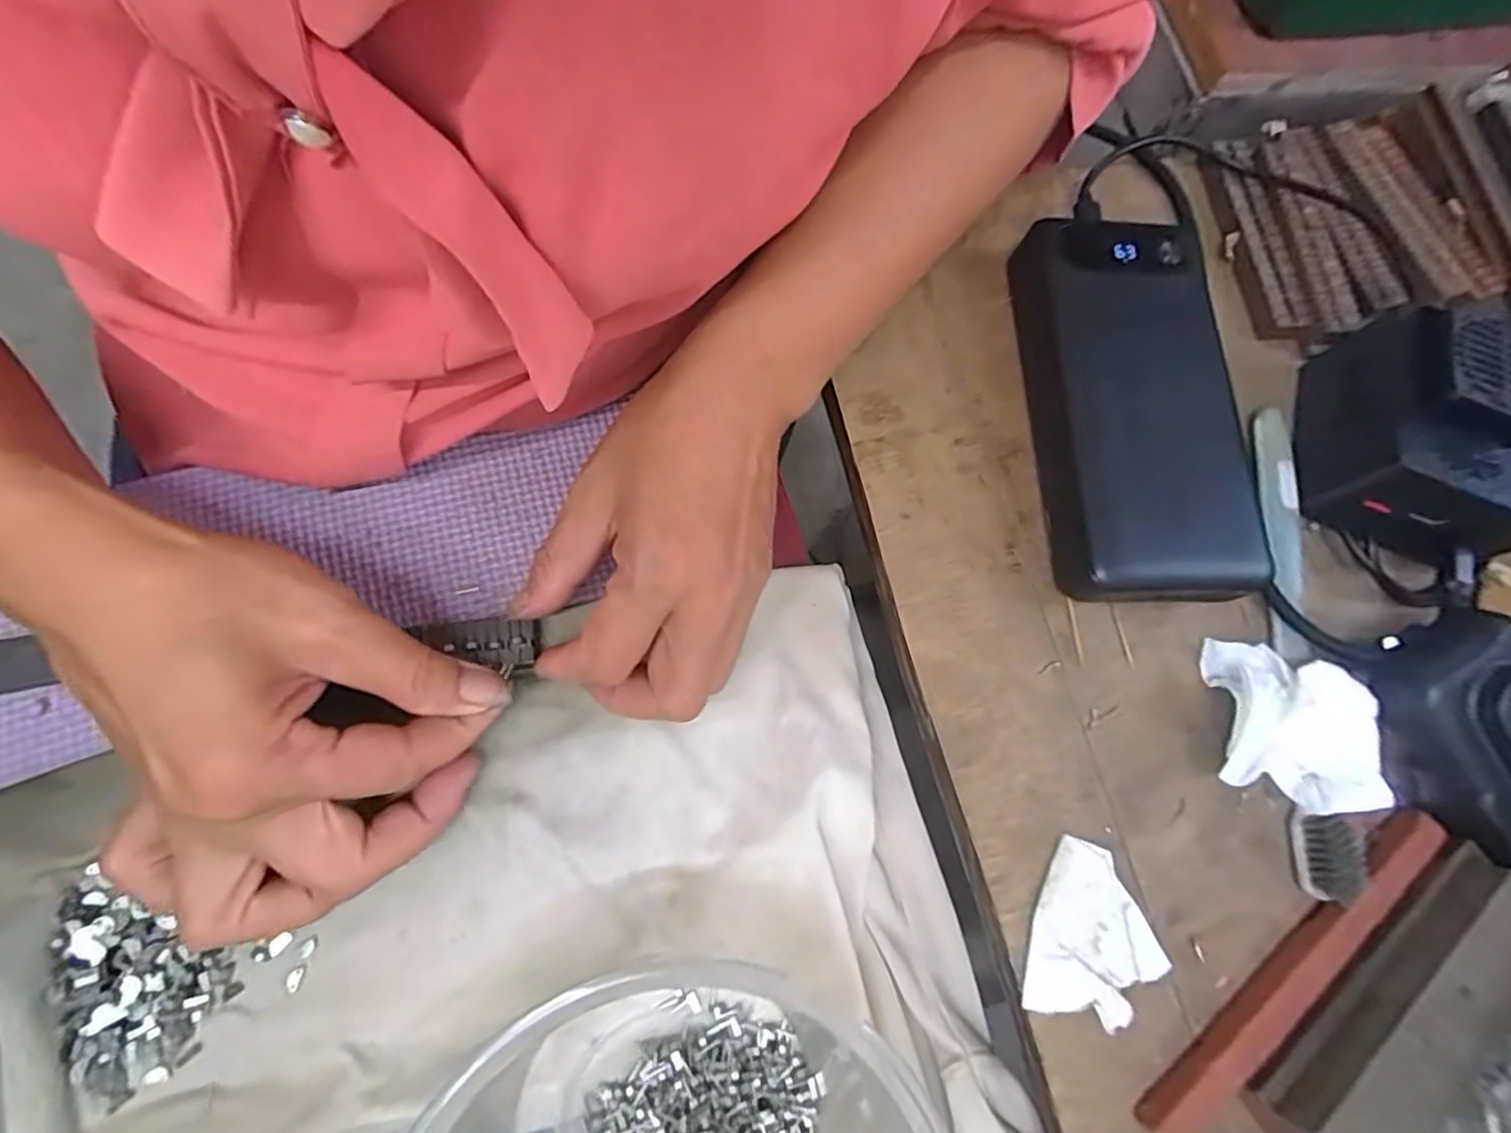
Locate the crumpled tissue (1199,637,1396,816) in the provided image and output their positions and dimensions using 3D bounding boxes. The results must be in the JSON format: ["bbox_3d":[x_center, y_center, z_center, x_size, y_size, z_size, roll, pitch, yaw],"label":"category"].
[{"bbox_3d":[0.185,0.055,0.235,0.045,0.025,0.051,16,73,-2],"label":"crumpled tissue"}]

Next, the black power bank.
[{"bbox_3d":[0.148,-0.065,0.263,0.072,0.029,0.157,1,74,-7],"label":"black power bank"}]

